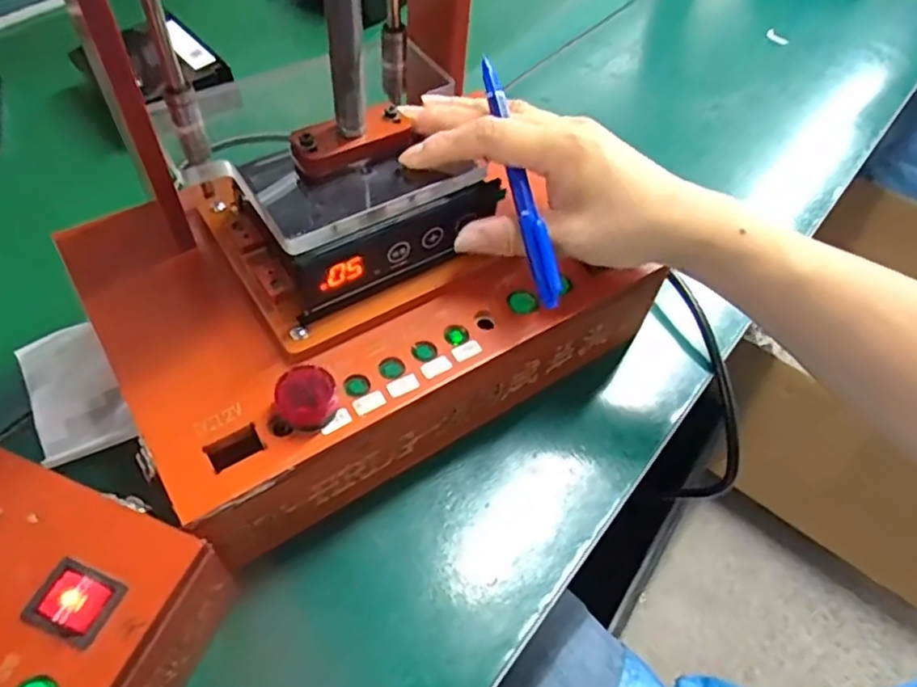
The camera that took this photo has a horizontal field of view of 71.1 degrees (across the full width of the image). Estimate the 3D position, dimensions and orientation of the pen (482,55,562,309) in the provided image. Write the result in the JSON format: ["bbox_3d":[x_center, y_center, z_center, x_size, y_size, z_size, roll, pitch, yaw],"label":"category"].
[{"bbox_3d":[0.031,-0.082,0.324,0.011,0.010,0.132,-13,82,-14],"label":"pen"}]

